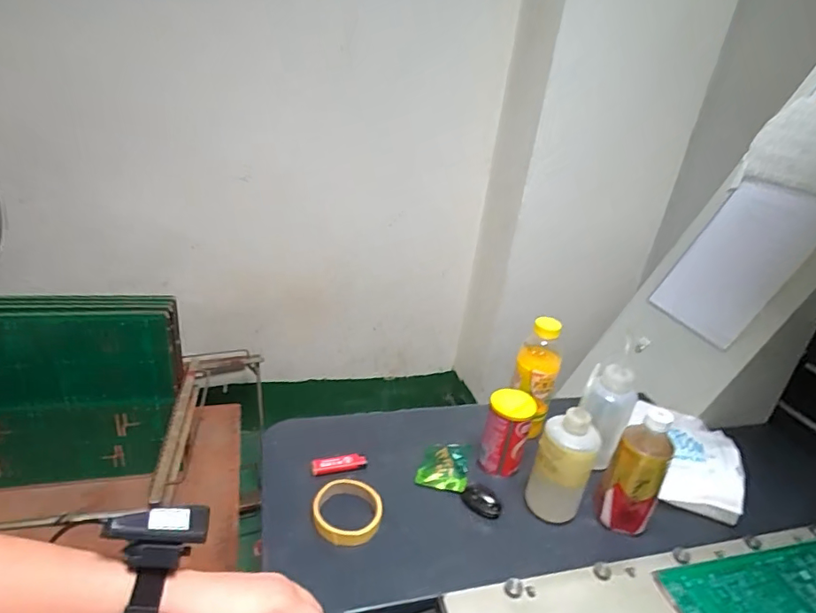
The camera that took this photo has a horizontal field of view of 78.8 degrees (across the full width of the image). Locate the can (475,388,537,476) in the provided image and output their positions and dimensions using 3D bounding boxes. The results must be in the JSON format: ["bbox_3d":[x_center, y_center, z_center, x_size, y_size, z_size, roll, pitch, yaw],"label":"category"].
[{"bbox_3d":[0.149,0.183,0.745,0.061,0.114,0.065,4,27,-2],"label":"can"}]

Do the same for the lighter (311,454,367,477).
[{"bbox_3d":[-0.101,0.230,0.730,0.079,0.007,0.026,-4,29,-18],"label":"lighter"}]

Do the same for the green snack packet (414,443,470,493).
[{"bbox_3d":[0.056,0.240,0.759,0.072,0.018,0.086,10,28,9],"label":"green snack packet"}]

